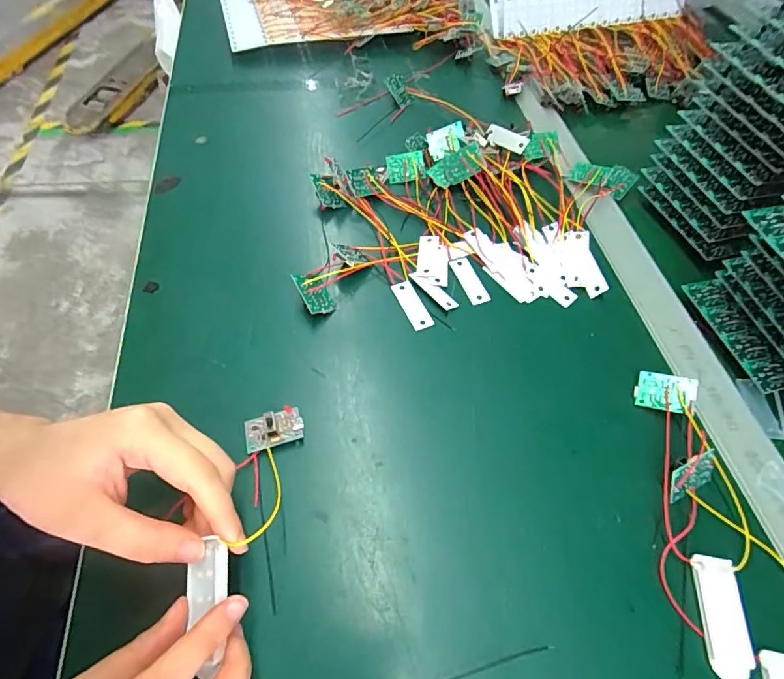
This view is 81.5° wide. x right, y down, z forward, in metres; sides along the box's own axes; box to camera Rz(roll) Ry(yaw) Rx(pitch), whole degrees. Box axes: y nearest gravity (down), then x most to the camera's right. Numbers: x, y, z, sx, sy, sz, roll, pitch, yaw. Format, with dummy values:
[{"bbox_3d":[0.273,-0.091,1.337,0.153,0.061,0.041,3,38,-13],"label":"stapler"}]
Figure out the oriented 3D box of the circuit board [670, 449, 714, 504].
[{"bbox_3d":[0.186,0.085,0.282,0.035,0.025,0.004,-23,25,-15],"label":"circuit board"}]

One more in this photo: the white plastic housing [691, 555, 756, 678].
[{"bbox_3d":[0.179,0.149,0.245,0.023,0.004,0.058,9,56,5],"label":"white plastic housing"}]

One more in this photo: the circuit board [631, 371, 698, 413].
[{"bbox_3d":[0.188,0.036,0.314,0.035,0.004,0.026,9,72,31],"label":"circuit board"}]

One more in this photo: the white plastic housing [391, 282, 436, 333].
[{"bbox_3d":[0.016,-0.028,0.361,0.016,0.005,0.046,-21,59,-15],"label":"white plastic housing"}]

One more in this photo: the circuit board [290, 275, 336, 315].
[{"bbox_3d":[-0.059,-0.036,0.349,0.022,0.004,0.035,-26,87,-40],"label":"circuit board"}]

